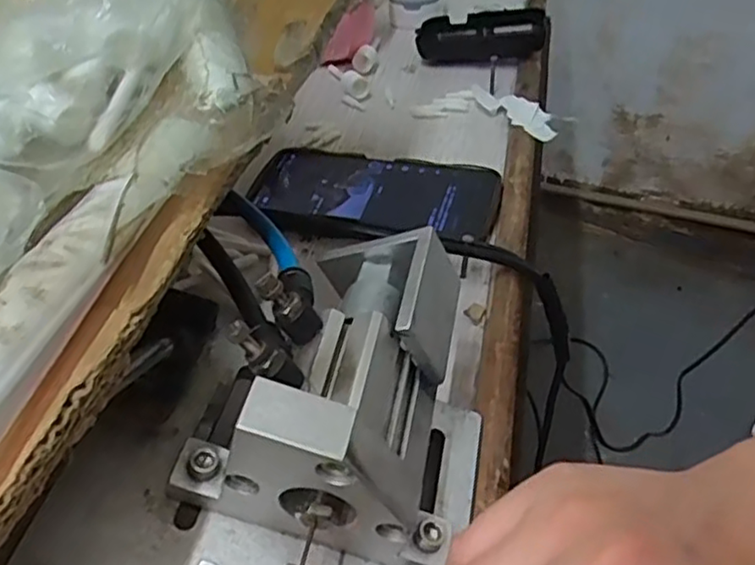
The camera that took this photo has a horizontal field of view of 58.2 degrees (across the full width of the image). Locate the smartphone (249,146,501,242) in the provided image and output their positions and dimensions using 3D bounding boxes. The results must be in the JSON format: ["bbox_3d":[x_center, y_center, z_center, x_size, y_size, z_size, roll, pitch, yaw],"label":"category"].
[{"bbox_3d":[-0.001,-0.062,0.464,0.163,0.013,0.084,10,46,14],"label":"smartphone"}]

